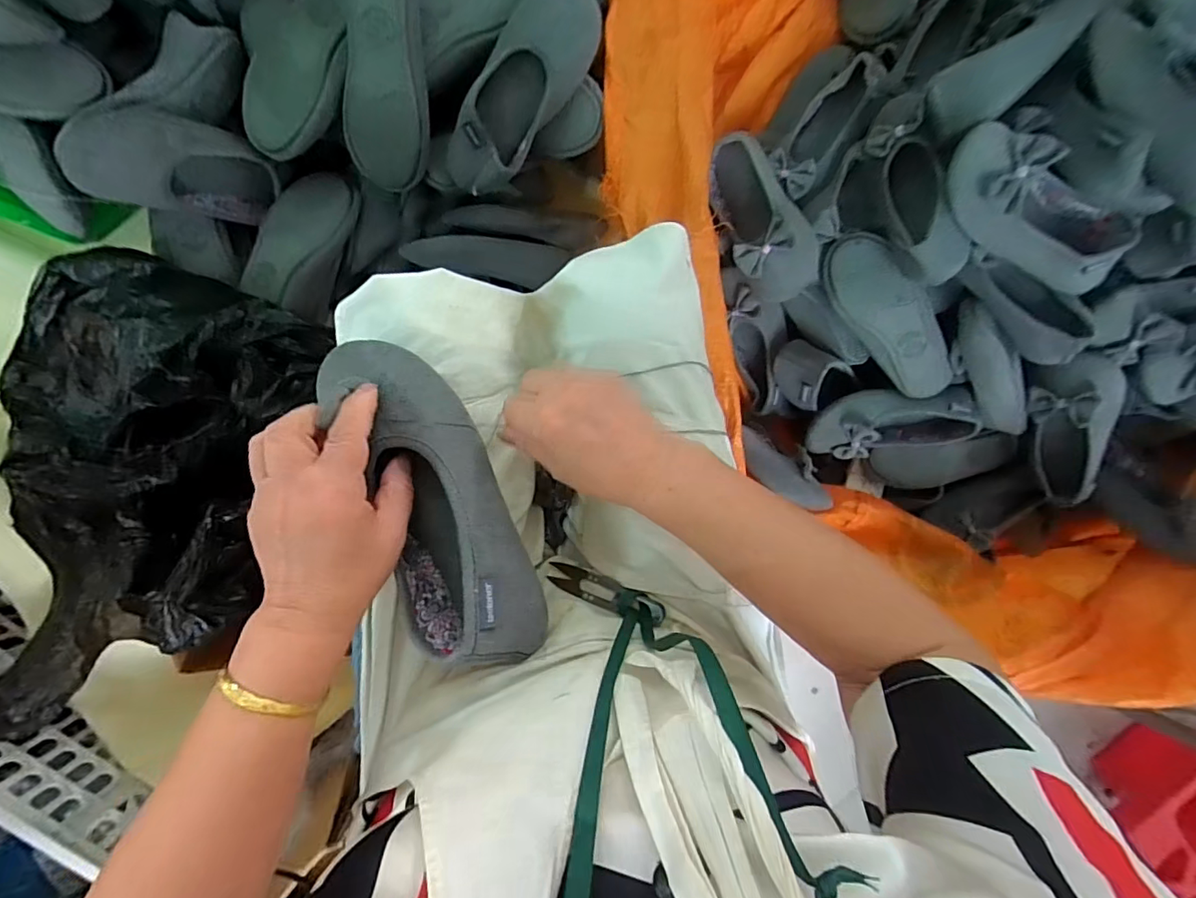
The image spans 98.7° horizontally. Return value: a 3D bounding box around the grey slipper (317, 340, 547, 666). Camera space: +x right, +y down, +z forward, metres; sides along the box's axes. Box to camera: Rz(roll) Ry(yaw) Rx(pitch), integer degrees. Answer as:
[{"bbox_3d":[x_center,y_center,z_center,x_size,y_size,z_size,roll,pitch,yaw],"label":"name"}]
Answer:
[{"bbox_3d":[-0.110,0.035,0.352,0.081,0.073,0.234,-24,86,-5],"label":"grey slipper"}]

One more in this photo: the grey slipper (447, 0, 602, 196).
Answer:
[{"bbox_3d":[-0.092,-0.413,0.599,0.095,0.048,0.245,40,108,-6],"label":"grey slipper"}]

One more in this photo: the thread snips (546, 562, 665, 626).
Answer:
[{"bbox_3d":[0.005,0.117,0.418,0.103,0.010,0.023,14,91,25],"label":"thread snips"}]

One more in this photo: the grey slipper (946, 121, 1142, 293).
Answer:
[{"bbox_3d":[0.498,-0.273,0.577,0.229,0.086,0.091,17,91,-23],"label":"grey slipper"}]

